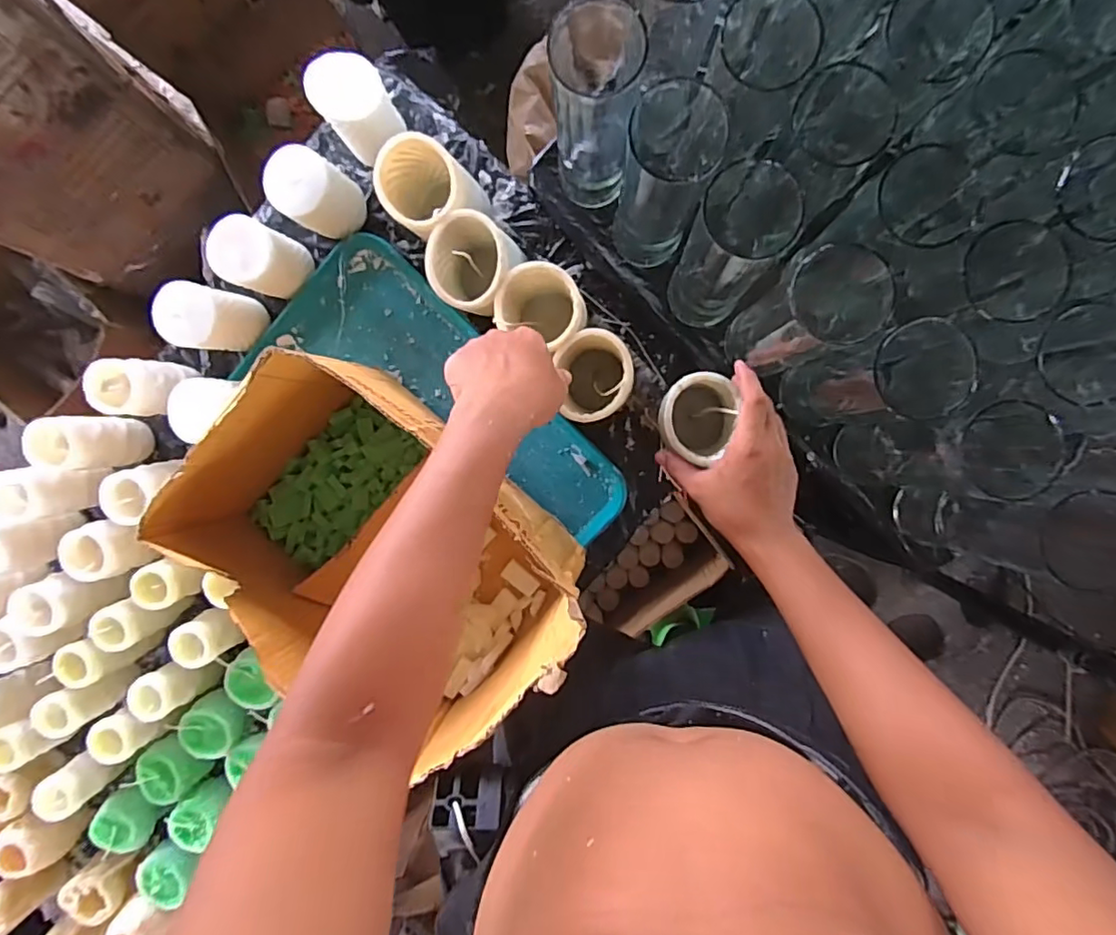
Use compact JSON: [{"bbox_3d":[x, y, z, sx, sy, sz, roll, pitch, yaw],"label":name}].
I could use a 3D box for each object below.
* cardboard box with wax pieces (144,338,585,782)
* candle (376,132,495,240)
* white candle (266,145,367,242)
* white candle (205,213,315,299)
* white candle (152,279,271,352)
[{"bbox_3d":[-0.166,0.081,0.574,0.360,0.180,0.255,44,98,0],"label":"cardboard box with wax pieces"},{"bbox_3d":[-0.124,-0.280,0.598,0.092,0.113,0.101,-44,90,8],"label":"candle"},{"bbox_3d":[-0.261,-0.290,0.608,0.067,0.094,0.075,38,98,1],"label":"white candle"},{"bbox_3d":[-0.326,-0.226,0.625,0.064,0.083,0.073,26,98,3],"label":"white candle"},{"bbox_3d":[-0.387,-0.166,0.643,0.071,0.090,0.067,1,96,6],"label":"white candle"}]

